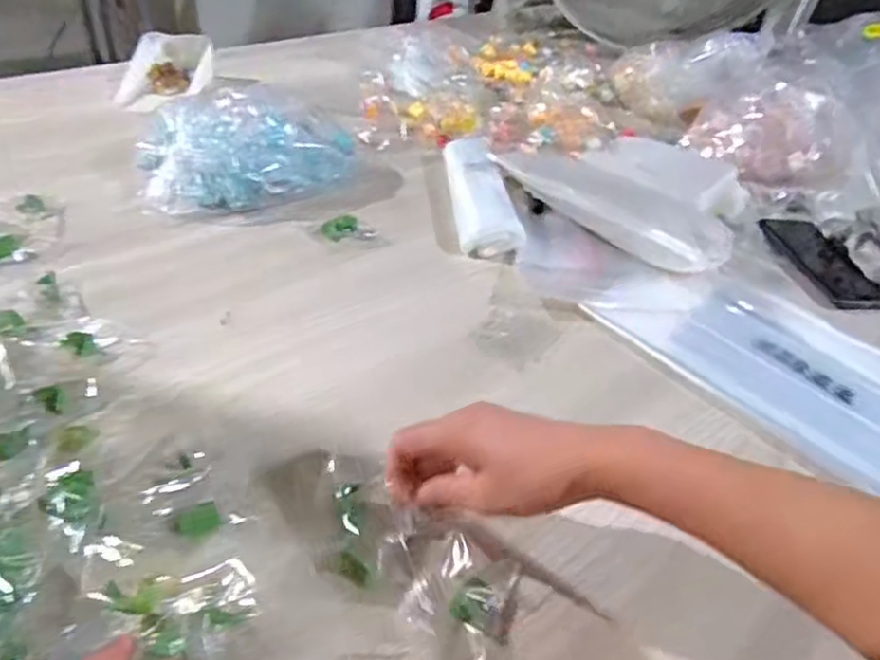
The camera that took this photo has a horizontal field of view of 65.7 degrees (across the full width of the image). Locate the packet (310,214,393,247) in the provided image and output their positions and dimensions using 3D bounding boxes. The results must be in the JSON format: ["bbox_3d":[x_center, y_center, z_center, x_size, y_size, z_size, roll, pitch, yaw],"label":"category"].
[{"bbox_3d":[-0.093,-0.103,0.716,0.078,0.022,0.030,6,39,-3],"label":"packet"}]

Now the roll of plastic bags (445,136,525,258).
[{"bbox_3d":[0.046,-0.165,0.786,0.069,0.043,0.224,1,40,-8],"label":"roll of plastic bags"}]

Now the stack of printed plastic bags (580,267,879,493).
[{"bbox_3d":[0.306,0.022,0.609,0.187,0.019,0.290,-23,48,-32],"label":"stack of printed plastic bags"}]

